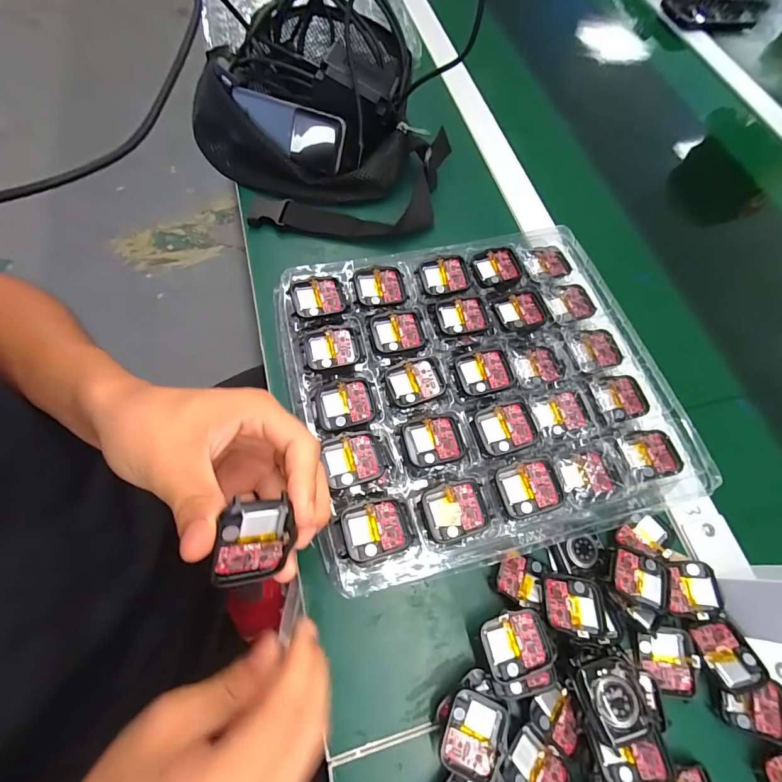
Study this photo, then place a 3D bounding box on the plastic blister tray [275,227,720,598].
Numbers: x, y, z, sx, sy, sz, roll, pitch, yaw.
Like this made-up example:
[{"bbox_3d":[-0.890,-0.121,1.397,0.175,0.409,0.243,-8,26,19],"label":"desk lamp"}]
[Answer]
[{"bbox_3d":[0.071,-0.006,0.339,0.290,0.049,0.263,-11,68,-8],"label":"plastic blister tray"}]

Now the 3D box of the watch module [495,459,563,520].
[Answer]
[{"bbox_3d":[0.100,0.070,0.286,0.041,0.010,0.037,-9,67,-9],"label":"watch module"}]

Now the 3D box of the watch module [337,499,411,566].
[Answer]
[{"bbox_3d":[-0.012,0.094,0.268,0.047,0.009,0.038,-6,67,-7],"label":"watch module"}]

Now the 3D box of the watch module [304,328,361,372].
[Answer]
[{"bbox_3d":[-0.048,-0.033,0.326,0.043,0.005,0.035,-11,67,-9],"label":"watch module"}]

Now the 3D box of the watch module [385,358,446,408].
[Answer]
[{"bbox_3d":[0.020,-0.007,0.315,0.044,0.005,0.035,-15,68,-11],"label":"watch module"}]

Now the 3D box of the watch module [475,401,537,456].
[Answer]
[{"bbox_3d":[0.088,0.028,0.305,0.042,0.009,0.036,-12,67,-10],"label":"watch module"}]

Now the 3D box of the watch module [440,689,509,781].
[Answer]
[{"bbox_3d":[0.053,0.218,0.254,0.038,0.016,0.043,21,67,6],"label":"watch module"}]

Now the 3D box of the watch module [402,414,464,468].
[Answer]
[{"bbox_3d":[0.033,0.037,0.297,0.044,0.006,0.036,-11,67,-9],"label":"watch module"}]

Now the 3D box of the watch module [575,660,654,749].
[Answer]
[{"bbox_3d":[0.140,0.193,0.248,0.036,0.009,0.040,-10,56,-1],"label":"watch module"}]

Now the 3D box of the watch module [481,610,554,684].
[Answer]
[{"bbox_3d":[0.083,0.168,0.263,0.042,0.005,0.037,-16,69,-5],"label":"watch module"}]

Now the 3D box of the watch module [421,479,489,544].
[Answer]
[{"bbox_3d":[0.046,0.084,0.281,0.044,0.005,0.038,-11,67,-9],"label":"watch module"}]

